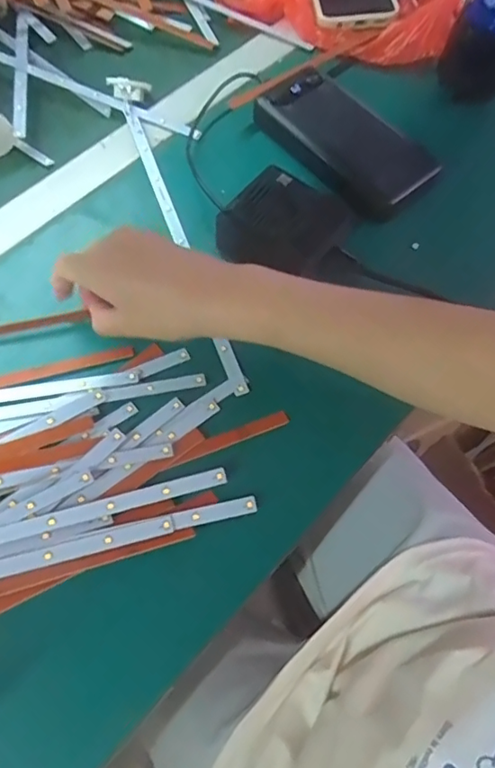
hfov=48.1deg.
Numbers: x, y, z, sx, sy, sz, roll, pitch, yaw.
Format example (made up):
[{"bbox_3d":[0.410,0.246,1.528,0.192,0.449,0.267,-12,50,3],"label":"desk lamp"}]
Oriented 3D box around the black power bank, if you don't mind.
[{"bbox_3d":[0.077,-0.202,0.461,0.070,0.028,0.151,-36,73,-16],"label":"black power bank"}]

